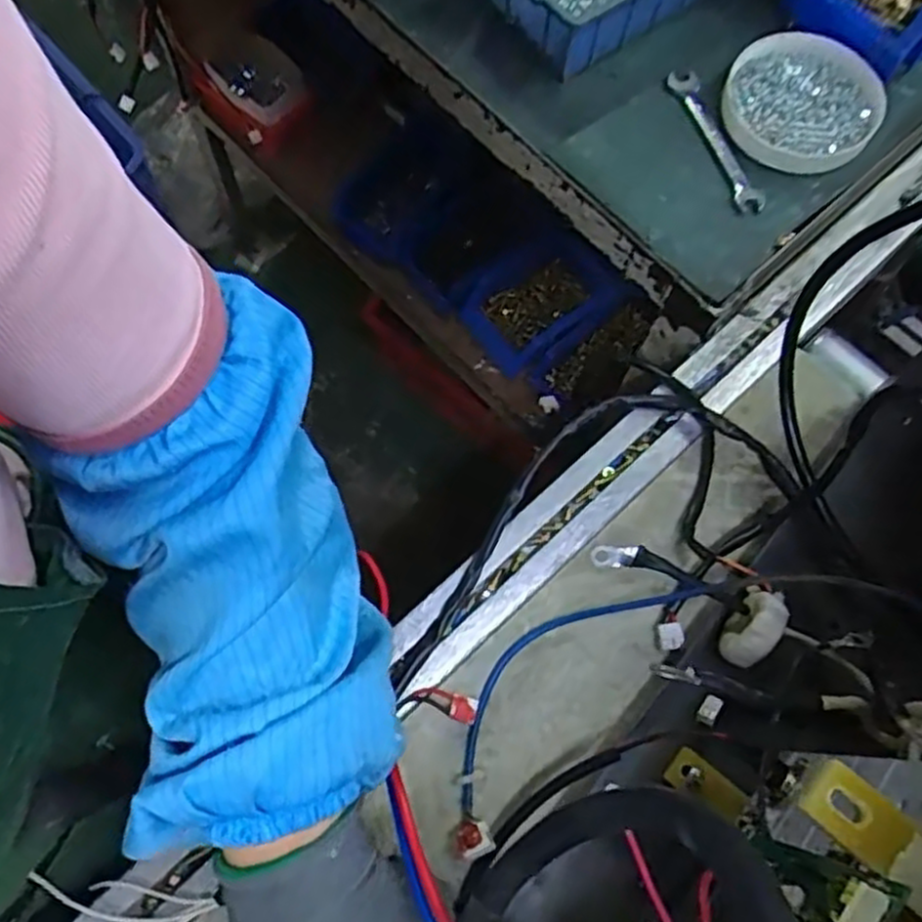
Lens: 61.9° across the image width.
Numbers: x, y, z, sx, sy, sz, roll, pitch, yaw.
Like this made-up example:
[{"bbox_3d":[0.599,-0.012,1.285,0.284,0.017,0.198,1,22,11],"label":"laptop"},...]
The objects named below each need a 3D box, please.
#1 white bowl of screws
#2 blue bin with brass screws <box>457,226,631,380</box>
[{"bbox_3d":[0.245,-0.255,0.554,0.111,0.026,0.117,0,71,-1],"label":"white bowl of screws"},{"bbox_3d":[0.088,-0.191,0.927,0.167,0.053,0.126,-40,76,-13],"label":"blue bin with brass screws"}]

